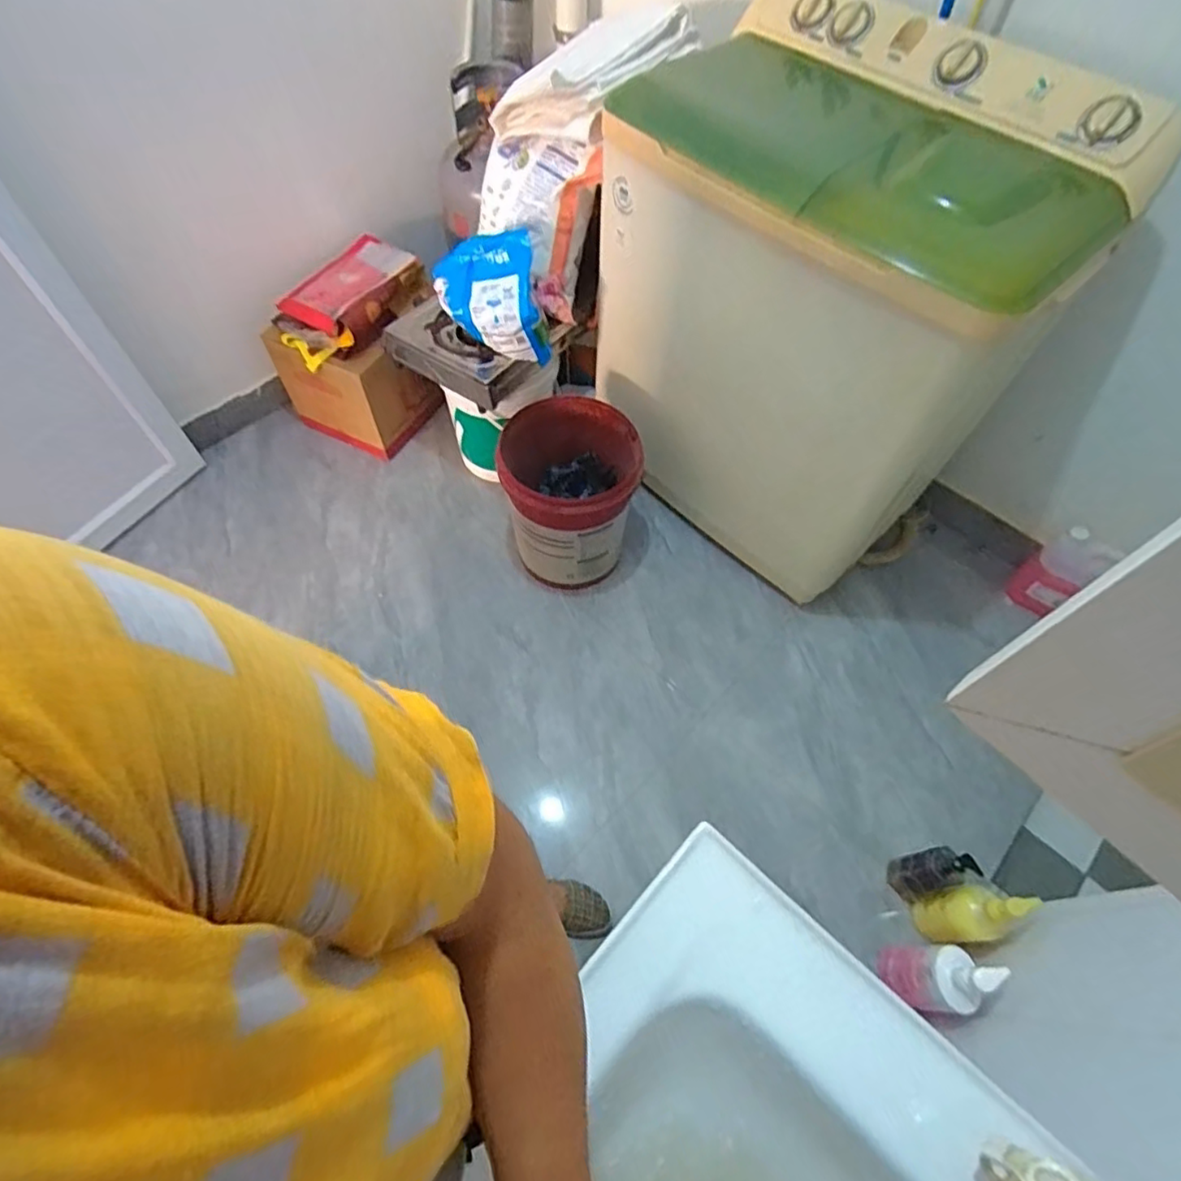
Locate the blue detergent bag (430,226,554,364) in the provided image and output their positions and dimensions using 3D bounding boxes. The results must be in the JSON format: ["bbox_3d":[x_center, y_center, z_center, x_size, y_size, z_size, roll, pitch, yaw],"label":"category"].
[{"bbox_3d":[-0.202,-0.594,1.289,0.221,0.201,0.185,-7,60,-6],"label":"blue detergent bag"}]

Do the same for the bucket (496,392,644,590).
[{"bbox_3d":[-0.047,-0.196,1.450,0.299,0.333,0.258,-2,59,-3],"label":"bucket"}]

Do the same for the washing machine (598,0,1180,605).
[{"bbox_3d":[0.393,-0.557,1.308,0.460,0.833,0.873,-39,68,-22],"label":"washing machine"}]

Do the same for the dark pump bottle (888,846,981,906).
[{"bbox_3d":[0.604,0.507,1.120,0.074,0.176,0.073,-17,61,-12],"label":"dark pump bottle"}]

